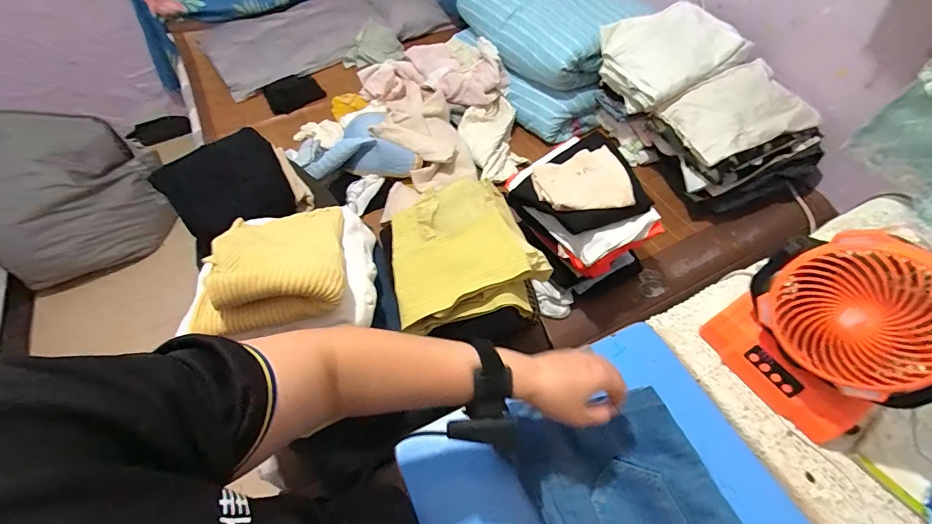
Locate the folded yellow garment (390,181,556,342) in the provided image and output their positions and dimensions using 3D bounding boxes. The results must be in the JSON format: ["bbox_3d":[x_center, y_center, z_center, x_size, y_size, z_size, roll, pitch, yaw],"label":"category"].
[{"bbox_3d":[-0.011,-0.028,0.676,0.234,0.061,0.263,-17,56,-8],"label":"folded yellow garment"}]

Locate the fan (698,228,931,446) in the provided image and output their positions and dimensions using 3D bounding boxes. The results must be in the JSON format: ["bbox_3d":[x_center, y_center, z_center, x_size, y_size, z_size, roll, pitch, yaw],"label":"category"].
[{"bbox_3d":[0.419,0.083,0.483,0.104,0.225,0.196,-26,58,-15],"label":"fan"}]

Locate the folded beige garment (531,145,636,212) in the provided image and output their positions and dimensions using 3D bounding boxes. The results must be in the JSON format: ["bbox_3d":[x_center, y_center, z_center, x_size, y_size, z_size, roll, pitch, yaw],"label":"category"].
[{"bbox_3d":[0.235,-0.173,0.875,0.177,0.032,0.181,-12,43,3],"label":"folded beige garment"}]

